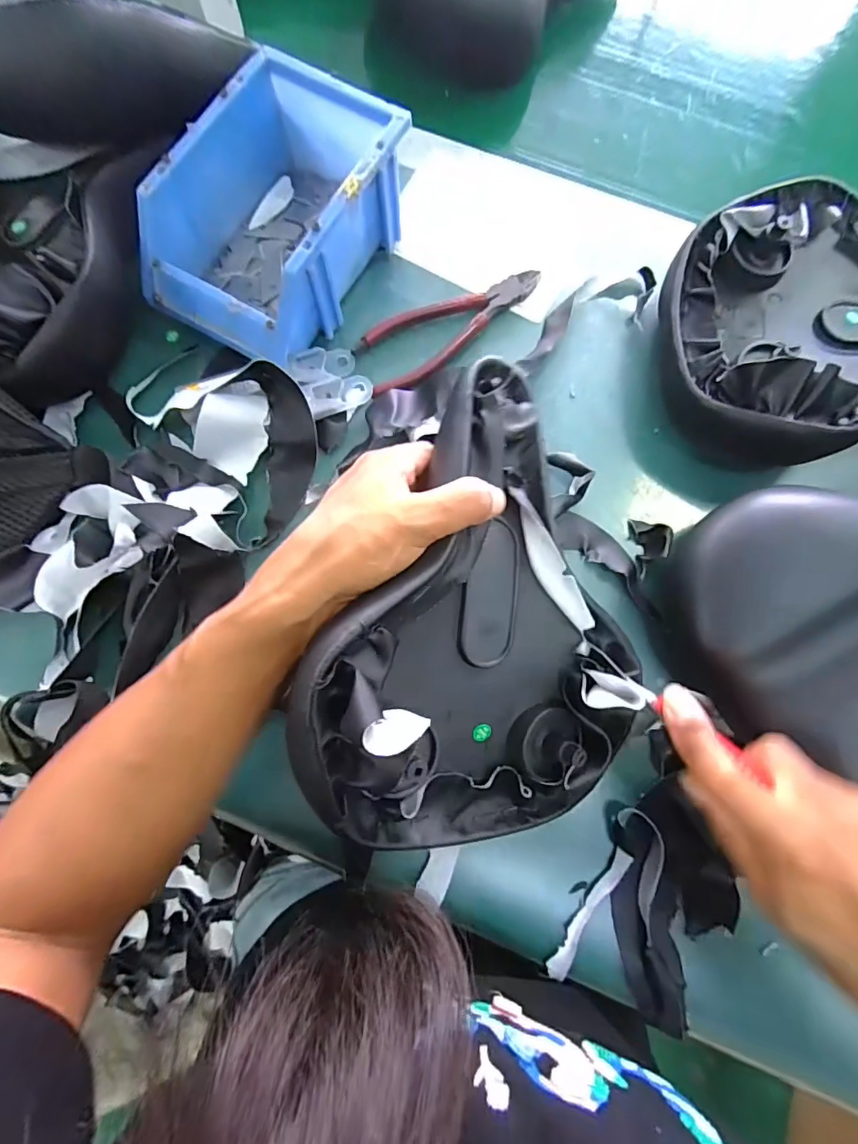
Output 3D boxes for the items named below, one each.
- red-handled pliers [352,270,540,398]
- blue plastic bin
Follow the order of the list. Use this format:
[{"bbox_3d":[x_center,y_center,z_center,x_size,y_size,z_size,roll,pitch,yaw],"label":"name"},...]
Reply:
[{"bbox_3d":[0.016,-0.183,0.372,0.151,0.013,0.052,-34,80,-7],"label":"red-handled pliers"},{"bbox_3d":[-0.105,-0.243,0.350,0.121,0.075,0.173,27,79,6],"label":"blue plastic bin"}]

